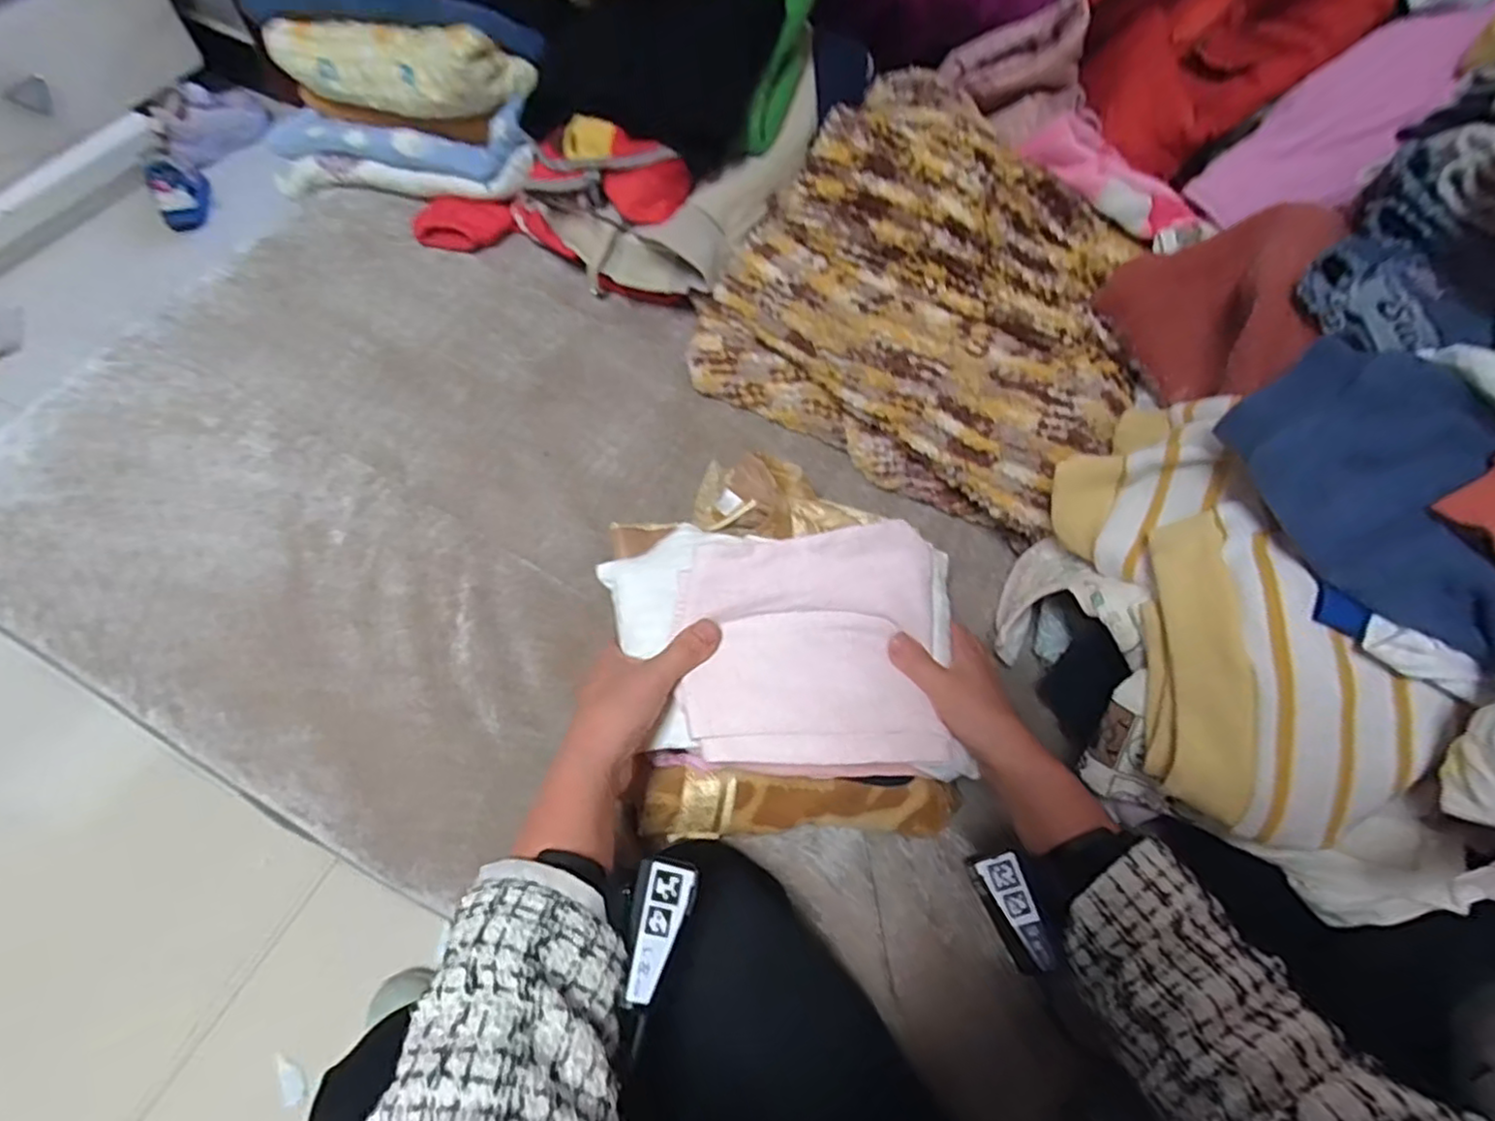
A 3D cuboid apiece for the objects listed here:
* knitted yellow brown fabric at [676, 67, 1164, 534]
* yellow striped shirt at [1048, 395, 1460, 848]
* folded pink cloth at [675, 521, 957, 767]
[{"bbox_3d":[0.169,-0.235,0.608,0.347,0.183,0.289,32,65,12],"label":"knitted yellow brown fabric"},{"bbox_3d":[0.282,0.020,0.416,0.114,0.087,0.279,-8,64,-8],"label":"yellow striped shirt"},{"bbox_3d":[0.047,0.057,0.460,0.177,0.025,0.152,-2,78,-11],"label":"folded pink cloth"}]

